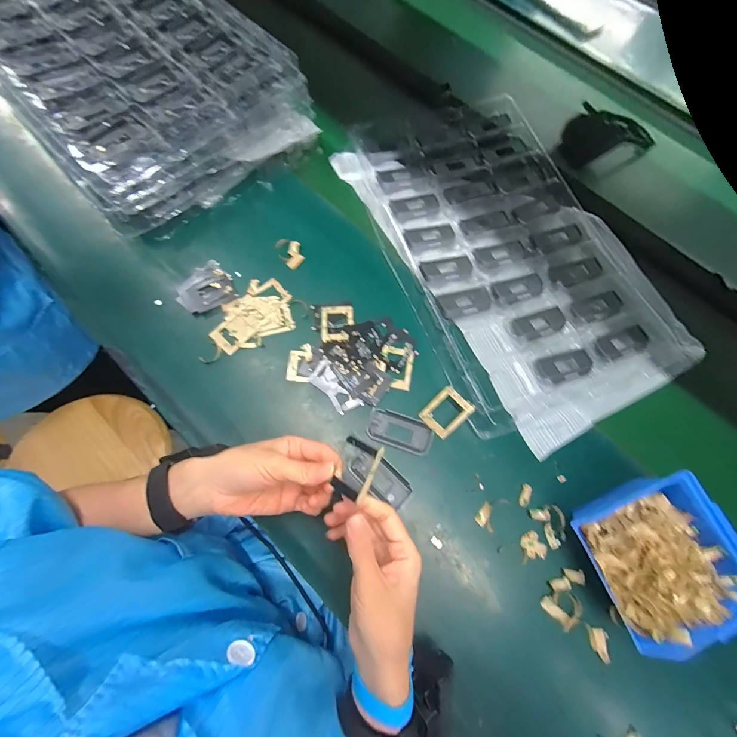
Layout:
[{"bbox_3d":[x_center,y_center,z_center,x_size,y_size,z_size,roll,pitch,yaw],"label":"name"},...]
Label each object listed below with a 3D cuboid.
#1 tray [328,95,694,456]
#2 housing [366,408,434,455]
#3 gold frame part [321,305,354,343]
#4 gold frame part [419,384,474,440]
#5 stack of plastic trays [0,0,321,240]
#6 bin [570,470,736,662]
[{"bbox_3d":[0.196,-0.177,0.475,0.330,0.025,0.524,-21,73,-12],"label":"tray"},{"bbox_3d":[0.037,0.074,0.393,0.076,0.004,0.039,18,70,2],"label":"housing"},{"bbox_3d":[-0.040,-0.059,0.432,0.043,0.006,0.053,-5,71,-6],"label":"gold frame part"},{"bbox_3d":[0.093,0.052,0.397,0.042,0.005,0.053,45,97,12],"label":"gold frame part"},{"bbox_3d":[-0.366,-0.446,0.505,0.315,0.130,0.510,-42,79,-14],"label":"stack of plastic trays"},{"bbox_3d":[0.295,0.185,0.342,0.147,0.066,0.130,-18,74,-8],"label":"bin"}]

